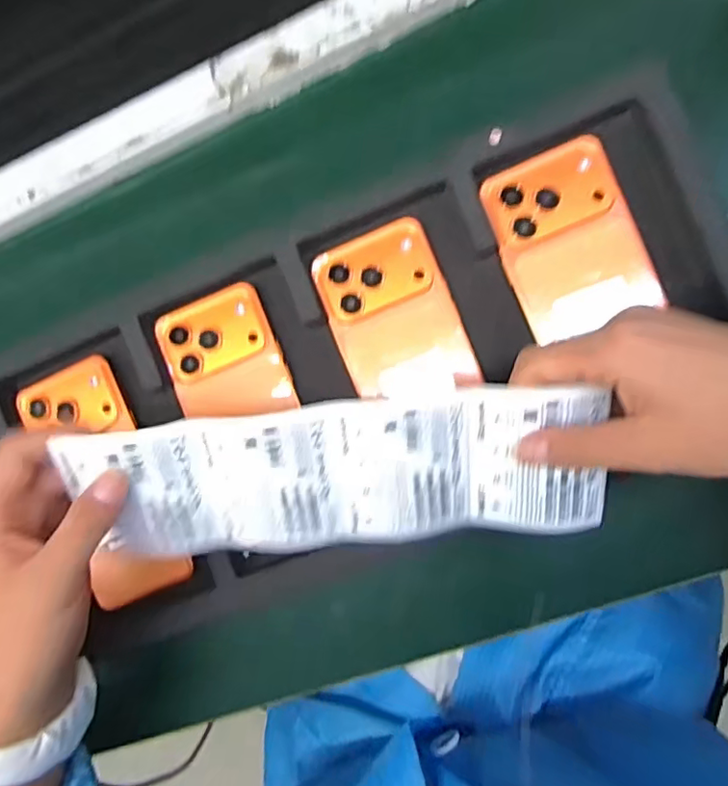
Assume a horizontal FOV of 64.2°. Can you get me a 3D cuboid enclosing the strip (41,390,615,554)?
[{"bbox_3d":[-0.012,0.046,0.308,0.268,0.012,0.083,-6,113,2],"label":"strip"}]

